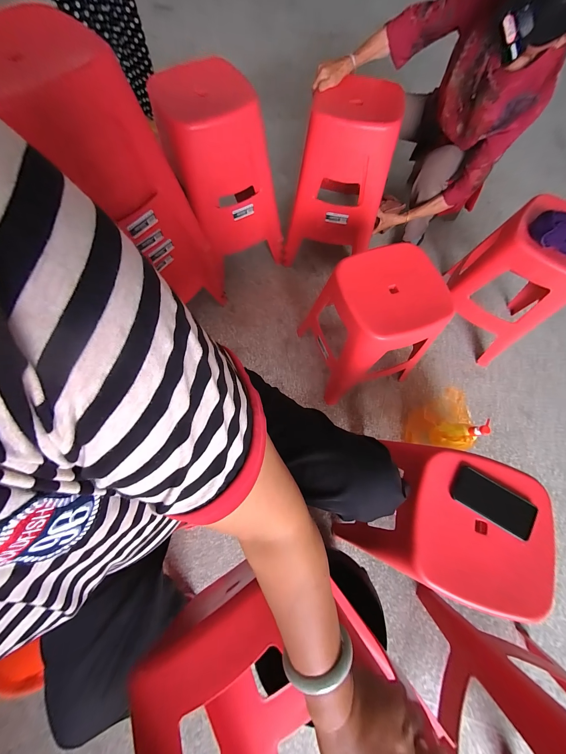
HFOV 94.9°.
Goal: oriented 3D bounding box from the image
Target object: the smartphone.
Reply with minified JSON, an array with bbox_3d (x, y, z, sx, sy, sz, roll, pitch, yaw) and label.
[{"bbox_3d":[0.448,0.266,0.558,0.169,0.015,0.077,30,73,8],"label":"smartphone"}]

